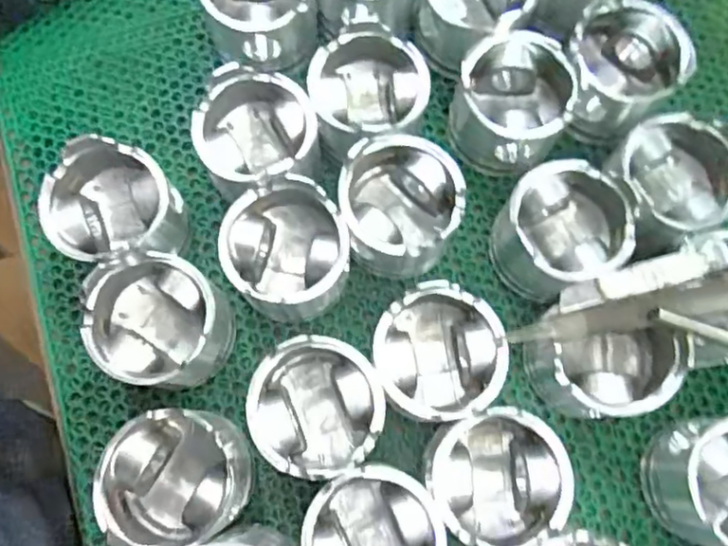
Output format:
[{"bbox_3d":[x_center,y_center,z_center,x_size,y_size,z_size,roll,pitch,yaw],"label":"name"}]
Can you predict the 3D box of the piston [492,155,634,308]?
[{"bbox_3d":[0.152,-0.033,0.494,0.089,0.079,0.088,0,78,-2],"label":"piston"}]

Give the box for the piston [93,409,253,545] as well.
[{"bbox_3d":[-0.132,0.145,0.449,0.092,0.085,0.093,0,78,-2],"label":"piston"}]

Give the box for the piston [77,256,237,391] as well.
[{"bbox_3d":[-0.153,0.041,0.475,0.096,0.077,0.094,-1,78,-2],"label":"piston"}]

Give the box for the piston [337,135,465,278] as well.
[{"bbox_3d":[0.027,-0.049,0.494,0.087,0.071,0.091,0,76,0],"label":"piston"}]

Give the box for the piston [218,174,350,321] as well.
[{"bbox_3d":[-0.056,-0.014,0.493,0.089,0.087,0.091,0,78,-2],"label":"piston"}]

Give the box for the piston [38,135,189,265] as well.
[{"bbox_3d":[-0.185,-0.045,0.493,0.098,0.085,0.090,0,78,-2],"label":"piston"}]

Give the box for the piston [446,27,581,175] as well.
[{"bbox_3d":[0.118,-0.137,0.518,0.086,0.074,0.087,0,78,-2],"label":"piston"}]

